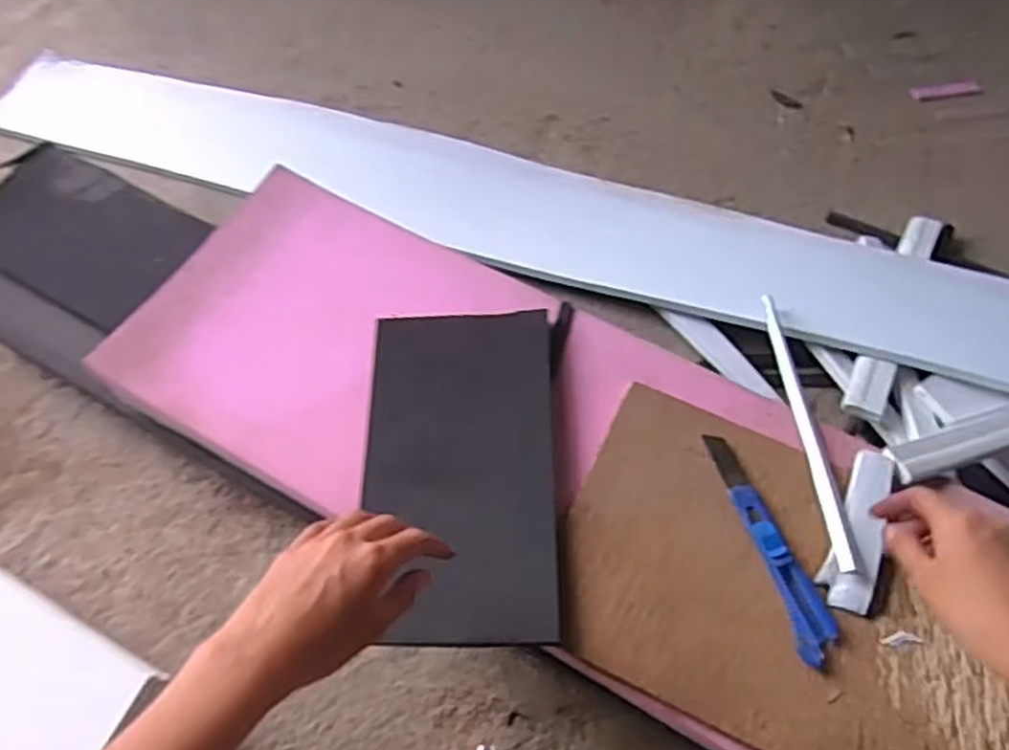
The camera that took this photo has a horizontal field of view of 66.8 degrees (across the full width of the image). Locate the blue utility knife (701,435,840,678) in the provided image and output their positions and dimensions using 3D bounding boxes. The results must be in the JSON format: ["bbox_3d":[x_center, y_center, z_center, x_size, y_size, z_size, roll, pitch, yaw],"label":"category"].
[{"bbox_3d":[0.196,0.123,0.572,0.031,0.008,0.180,-18,61,-7],"label":"blue utility knife"}]

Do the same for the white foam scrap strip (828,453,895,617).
[{"bbox_3d":[0.269,0.110,0.571,0.028,0.016,0.132,18,62,13],"label":"white foam scrap strip"}]

